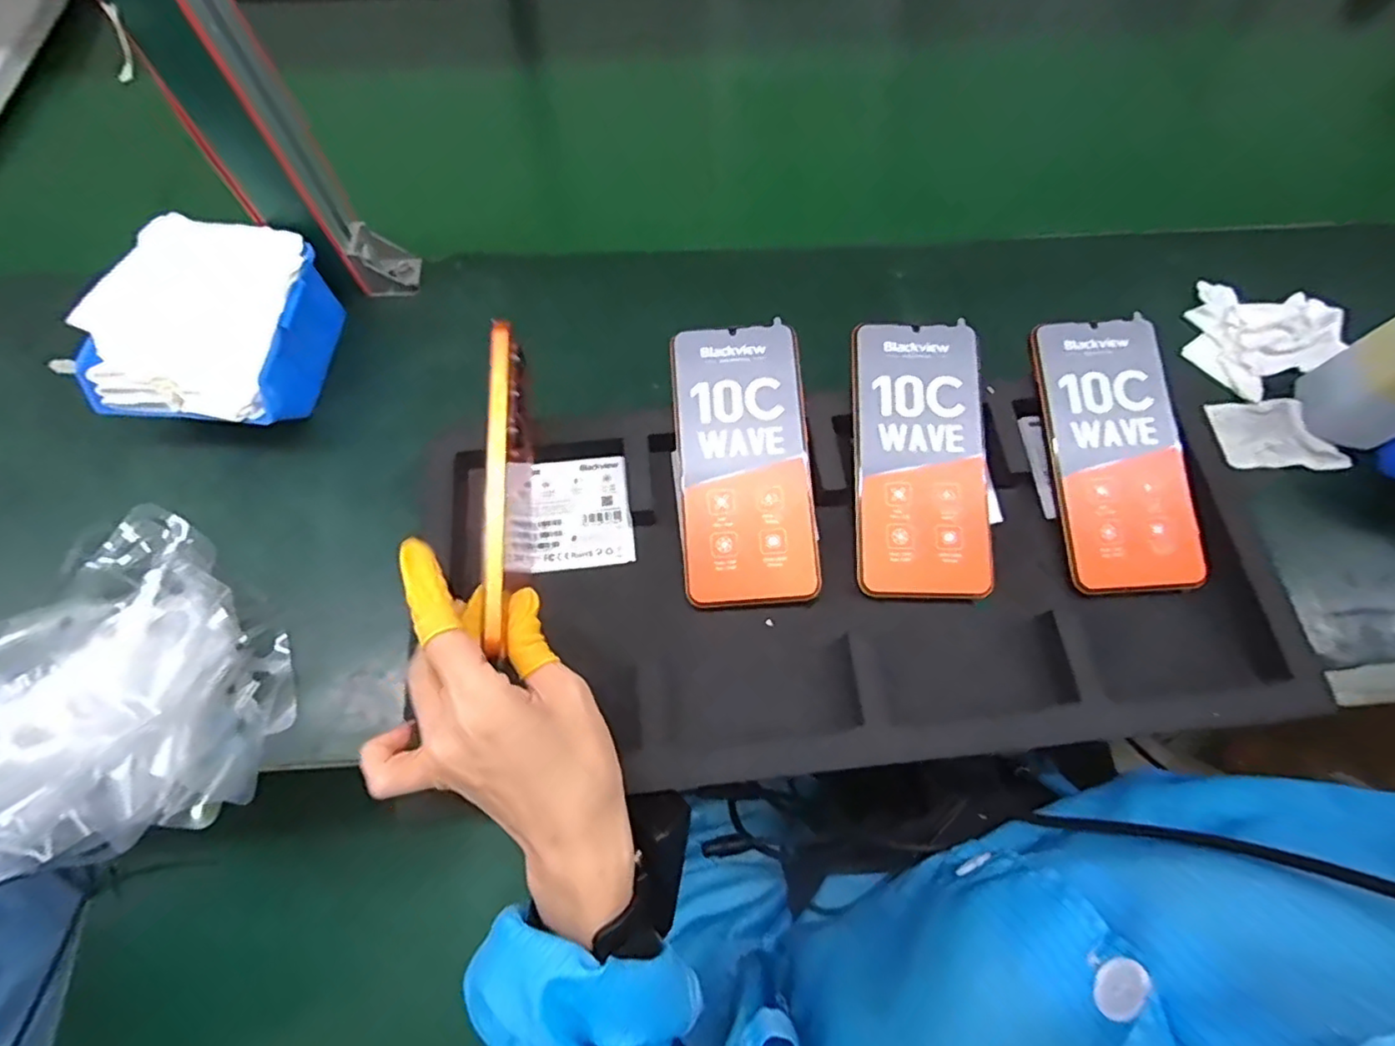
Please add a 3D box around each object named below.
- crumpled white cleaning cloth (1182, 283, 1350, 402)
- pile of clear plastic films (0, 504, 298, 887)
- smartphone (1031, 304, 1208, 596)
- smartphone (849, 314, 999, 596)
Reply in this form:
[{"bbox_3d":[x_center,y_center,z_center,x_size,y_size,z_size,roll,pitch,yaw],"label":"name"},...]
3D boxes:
[{"bbox_3d":[0.440,-0.155,0.499,0.106,0.029,0.096,-26,69,-12],"label":"crumpled white cleaning cloth"},{"bbox_3d":[-0.355,0.107,0.378,0.184,0.038,0.185,0,66,-1],"label":"pile of clear plastic films"},{"bbox_3d":[0.257,-0.044,0.391,0.074,0.009,0.169,-6,80,6],"label":"smartphone"},{"bbox_3d":[0.137,-0.040,0.390,0.081,0.011,0.169,1,80,0],"label":"smartphone"}]

